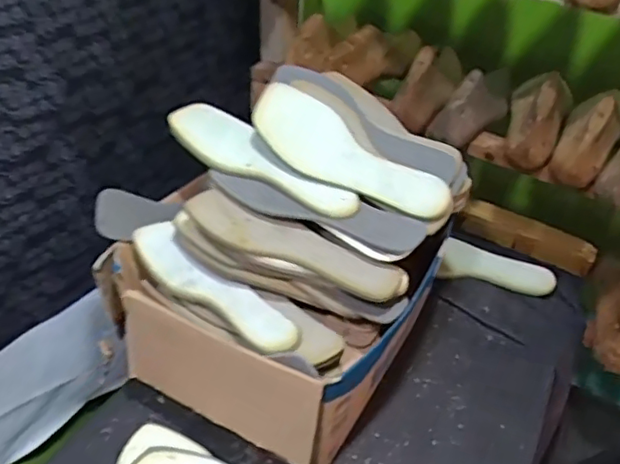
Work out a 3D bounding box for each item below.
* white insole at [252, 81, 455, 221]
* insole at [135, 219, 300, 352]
[{"bbox_3d":[0.040,-0.082,0.693,0.242,0.014,0.078,36,91,12],"label":"white insole"},{"bbox_3d":[-0.105,0.060,0.682,0.235,0.031,0.054,28,46,26],"label":"insole"}]

